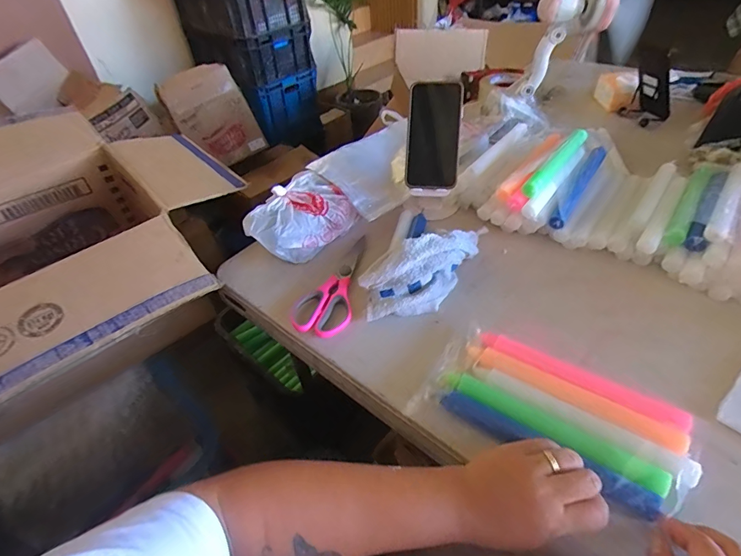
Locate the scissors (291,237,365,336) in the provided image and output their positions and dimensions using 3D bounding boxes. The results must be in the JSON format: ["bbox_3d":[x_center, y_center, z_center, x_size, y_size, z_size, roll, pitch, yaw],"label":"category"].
[{"bbox_3d":[-0.052,0.001,0.562,0.074,0.008,0.185,4,45,11],"label":"scissors"}]

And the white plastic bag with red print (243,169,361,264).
[{"bbox_3d":[-0.111,-0.090,0.615,0.154,0.073,0.101,-33,49,-25],"label":"white plastic bag with red print"}]

